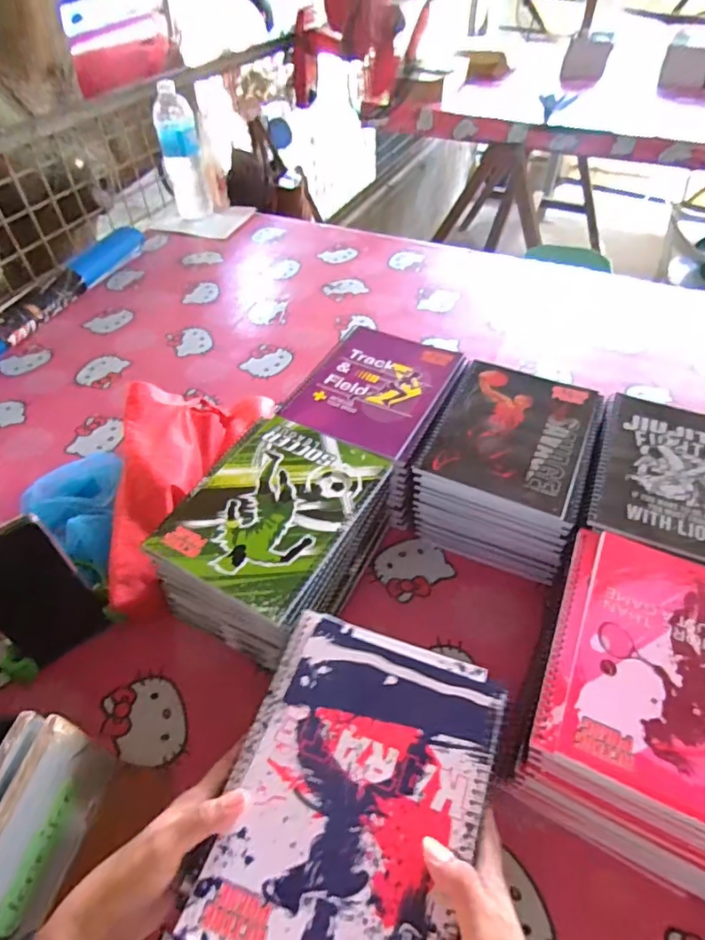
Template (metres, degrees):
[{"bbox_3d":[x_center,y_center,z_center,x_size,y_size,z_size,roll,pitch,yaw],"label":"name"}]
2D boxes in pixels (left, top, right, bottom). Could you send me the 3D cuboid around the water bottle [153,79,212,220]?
[{"bbox_3d":[-0.357,-0.658,1.115,0.080,0.242,0.060,-11,49,-8],"label":"water bottle"}]

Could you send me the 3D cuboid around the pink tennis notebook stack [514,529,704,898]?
[{"bbox_3d":[0.239,0.183,0.424,0.171,0.105,0.217,18,51,17],"label":"pink tennis notebook stack"}]

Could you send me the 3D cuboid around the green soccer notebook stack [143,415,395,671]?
[{"bbox_3d":[-0.069,0.073,0.542,0.166,0.125,0.208,19,52,18],"label":"green soccer notebook stack"}]

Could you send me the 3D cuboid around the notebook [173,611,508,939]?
[{"bbox_3d":[0.003,0.207,0.345,0.159,0.015,0.206,16,53,15],"label":"notebook"}]

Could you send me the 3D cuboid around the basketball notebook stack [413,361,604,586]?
[{"bbox_3d":[0.174,-0.012,0.589,0.162,0.093,0.199,20,51,18],"label":"basketball notebook stack"}]

